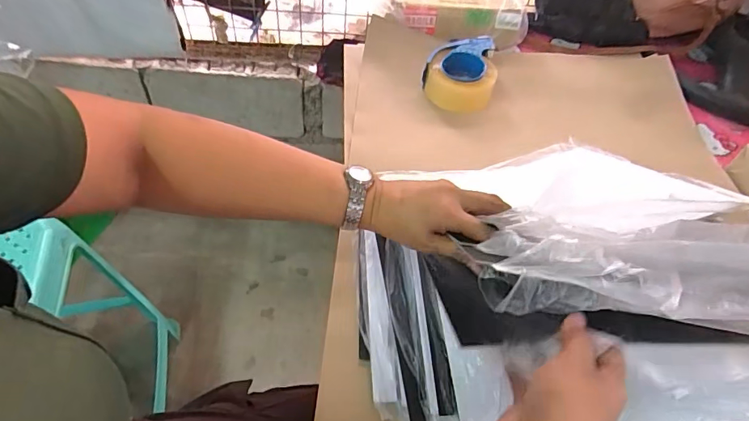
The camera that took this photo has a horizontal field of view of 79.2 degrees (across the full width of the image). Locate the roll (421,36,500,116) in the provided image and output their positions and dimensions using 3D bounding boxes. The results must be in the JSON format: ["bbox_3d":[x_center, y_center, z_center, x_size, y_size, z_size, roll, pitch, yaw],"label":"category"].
[{"bbox_3d":[0.160,-0.255,0.828,0.124,0.058,0.154,16,51,9],"label":"roll"}]

